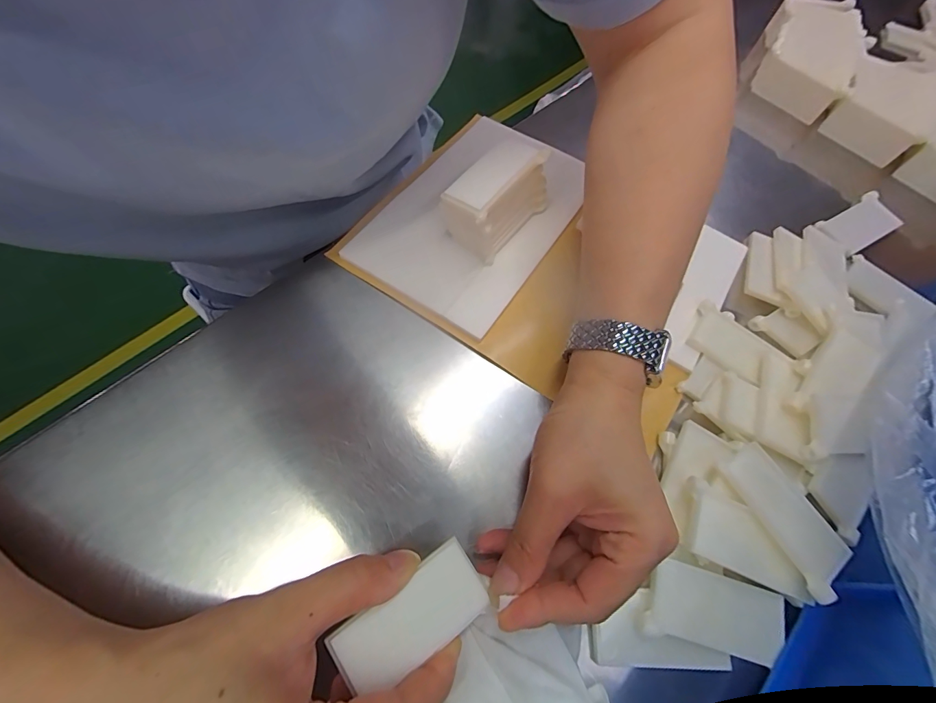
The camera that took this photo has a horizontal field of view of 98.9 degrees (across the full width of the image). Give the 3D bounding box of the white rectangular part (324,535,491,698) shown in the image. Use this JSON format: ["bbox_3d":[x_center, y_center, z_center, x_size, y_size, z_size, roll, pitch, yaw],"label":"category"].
[{"bbox_3d":[-0.027,0.127,0.192,0.071,0.006,0.035,-26,68,-24],"label":"white rectangular part"}]

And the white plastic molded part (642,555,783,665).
[{"bbox_3d":[0.134,0.141,0.218,0.073,0.006,0.038,16,65,5],"label":"white plastic molded part"}]

